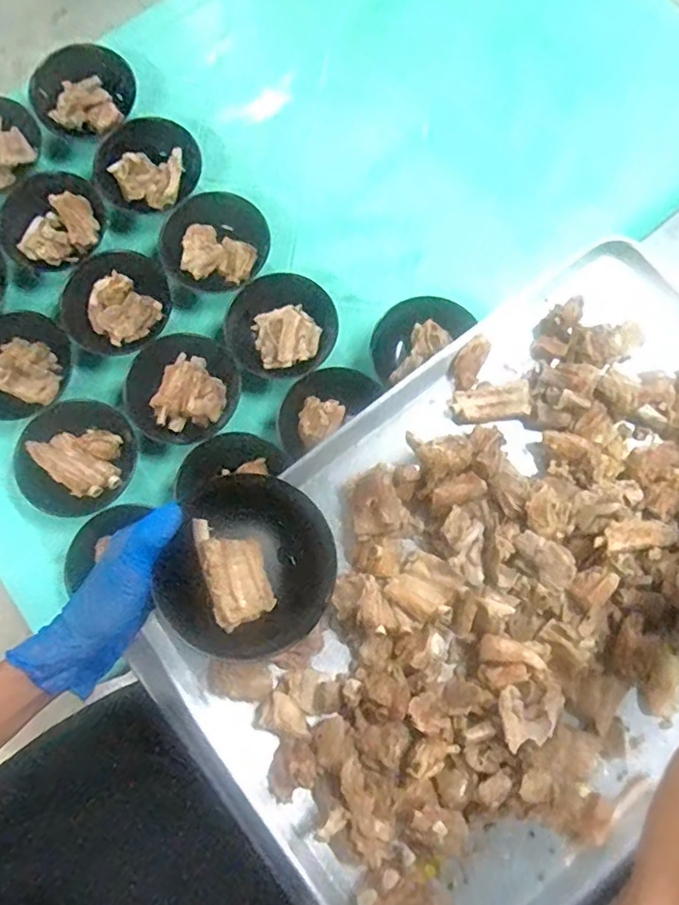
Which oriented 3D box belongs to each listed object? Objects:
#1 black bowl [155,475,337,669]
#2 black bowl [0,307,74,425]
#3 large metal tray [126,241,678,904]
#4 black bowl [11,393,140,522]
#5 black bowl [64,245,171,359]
[{"bbox_3d":[-0.069,0.092,0.479,0.126,0.058,0.140,22,81,4],"label":"black bowl"},{"bbox_3d":[-0.406,-0.108,0.748,0.132,0.045,0.143,0,80,0],"label":"black bowl"},{"bbox_3d":[0.182,0.128,0.570,0.691,0.048,0.470,-42,82,-7],"label":"large metal tray"},{"bbox_3d":[-0.322,0.008,0.718,0.142,0.041,0.142,0,80,0],"label":"black bowl"},{"bbox_3d":[-0.287,-0.191,0.766,0.134,0.053,0.137,0,80,0],"label":"black bowl"}]

